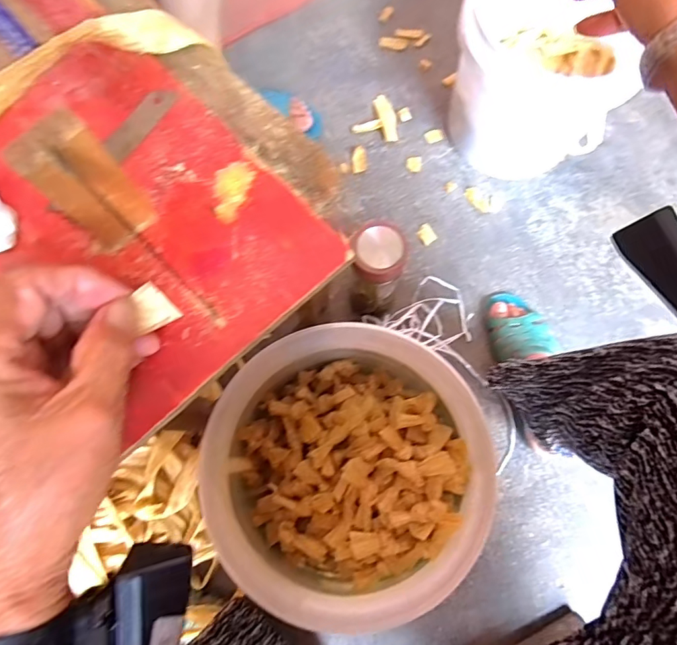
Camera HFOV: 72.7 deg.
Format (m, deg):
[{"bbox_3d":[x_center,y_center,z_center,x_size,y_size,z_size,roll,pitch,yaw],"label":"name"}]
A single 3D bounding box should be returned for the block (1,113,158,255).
[{"bbox_3d":[-0.119,-0.064,0.223,0.019,0.074,0.034,42,79,10],"label":"block"}]

